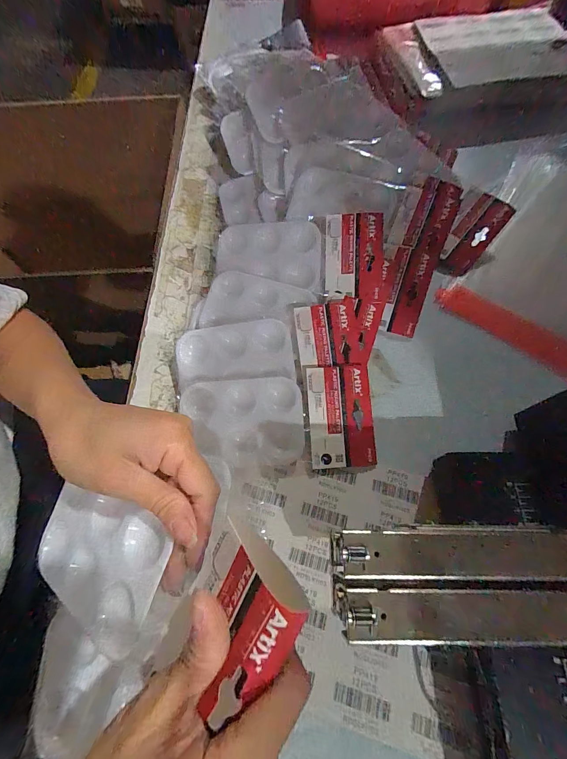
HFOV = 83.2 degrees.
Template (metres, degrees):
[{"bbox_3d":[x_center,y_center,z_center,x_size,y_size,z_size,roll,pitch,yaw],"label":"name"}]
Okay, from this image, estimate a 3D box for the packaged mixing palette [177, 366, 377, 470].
[{"bbox_3d":[-0.005,0.043,0.321,0.189,0.015,0.111,0,81,0],"label":"packaged mixing palette"}]

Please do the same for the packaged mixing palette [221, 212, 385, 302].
[{"bbox_3d":[0.017,-0.143,0.371,0.190,0.012,0.093,4,86,8],"label":"packaged mixing palette"}]

